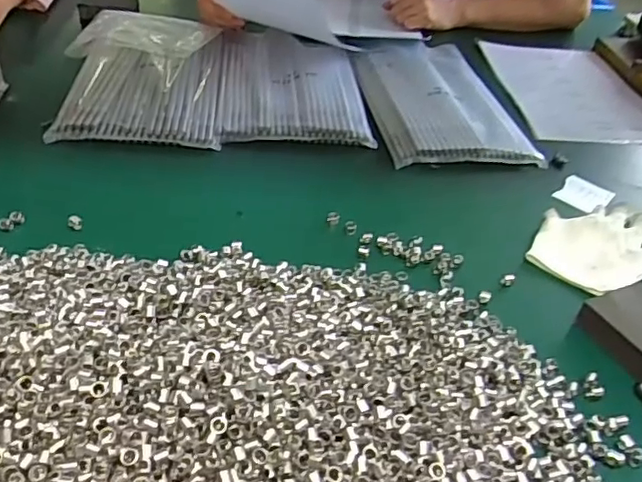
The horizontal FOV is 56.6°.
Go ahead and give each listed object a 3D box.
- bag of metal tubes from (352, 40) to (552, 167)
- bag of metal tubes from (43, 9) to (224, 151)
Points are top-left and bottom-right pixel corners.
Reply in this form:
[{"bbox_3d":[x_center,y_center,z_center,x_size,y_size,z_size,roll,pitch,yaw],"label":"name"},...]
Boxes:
[{"bbox_3d":[0.149,-0.198,0.800,0.188,0.018,0.304,-3,40,-12],"label":"bag of metal tubes"},{"bbox_3d":[-0.227,-0.224,0.768,0.191,0.022,0.331,0,40,-8],"label":"bag of metal tubes"}]

